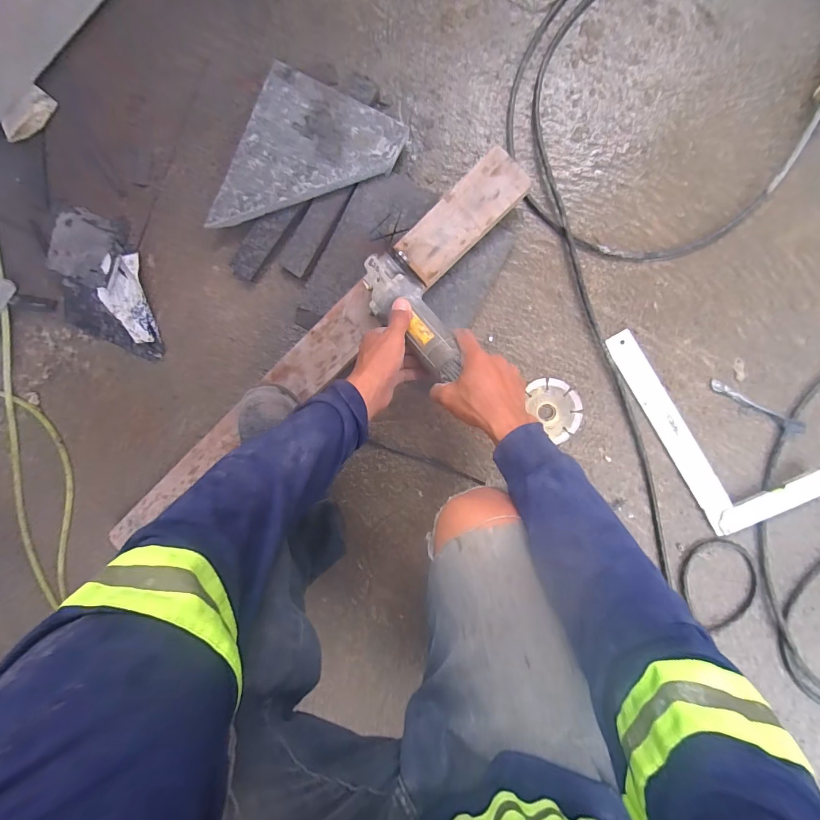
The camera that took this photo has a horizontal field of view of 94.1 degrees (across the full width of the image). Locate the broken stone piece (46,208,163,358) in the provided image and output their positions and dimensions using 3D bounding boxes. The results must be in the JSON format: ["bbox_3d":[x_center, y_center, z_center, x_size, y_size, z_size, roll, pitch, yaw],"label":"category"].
[{"bbox_3d":[-0.539,-0.218,0.665,0.146,0.026,0.278,-14,93,7],"label":"broken stone piece"}]

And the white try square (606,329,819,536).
[{"bbox_3d":[0.466,0.008,0.583,0.159,0.025,0.353,-30,91,7],"label":"white try square"}]

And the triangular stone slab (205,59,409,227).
[{"bbox_3d":[-0.162,-0.369,0.594,0.233,0.012,0.251,28,97,3],"label":"triangular stone slab"}]

